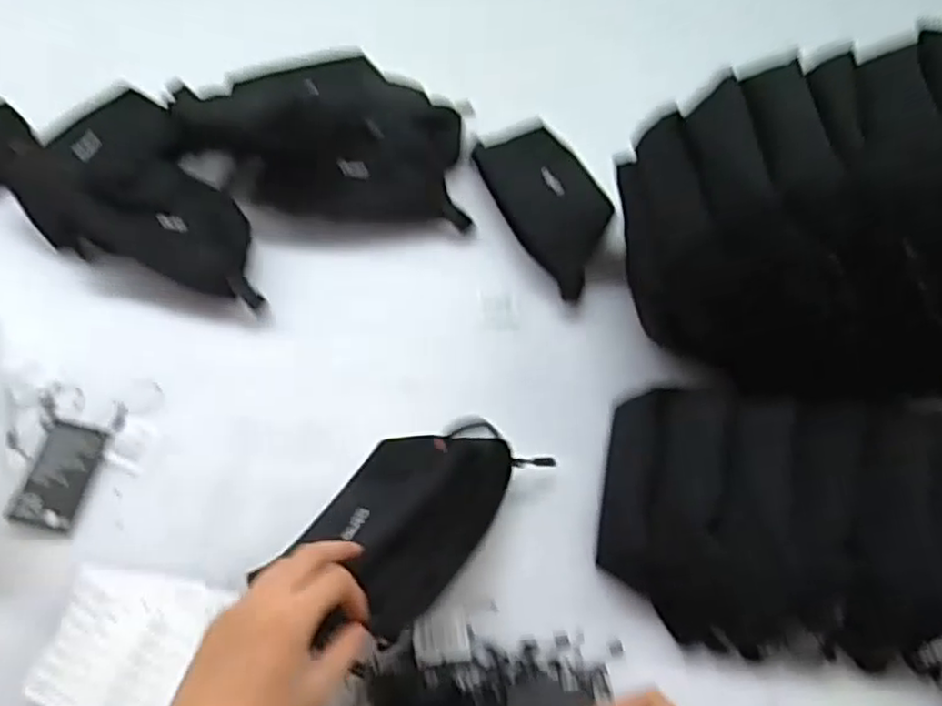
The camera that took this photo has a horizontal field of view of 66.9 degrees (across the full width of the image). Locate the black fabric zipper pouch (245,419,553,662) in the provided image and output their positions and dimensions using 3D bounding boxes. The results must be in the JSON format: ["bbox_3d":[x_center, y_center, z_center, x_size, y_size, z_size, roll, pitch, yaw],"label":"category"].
[{"bbox_3d":[-0.044,0.117,0.535,0.107,0.069,0.188,31,67,13],"label":"black fabric zipper pouch"}]

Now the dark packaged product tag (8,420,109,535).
[{"bbox_3d":[-0.335,0.100,0.584,0.048,0.010,0.087,14,59,-10],"label":"dark packaged product tag"}]

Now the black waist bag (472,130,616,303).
[{"bbox_3d":[0.081,-0.148,0.711,0.084,0.042,0.183,-22,66,-12],"label":"black waist bag"}]

